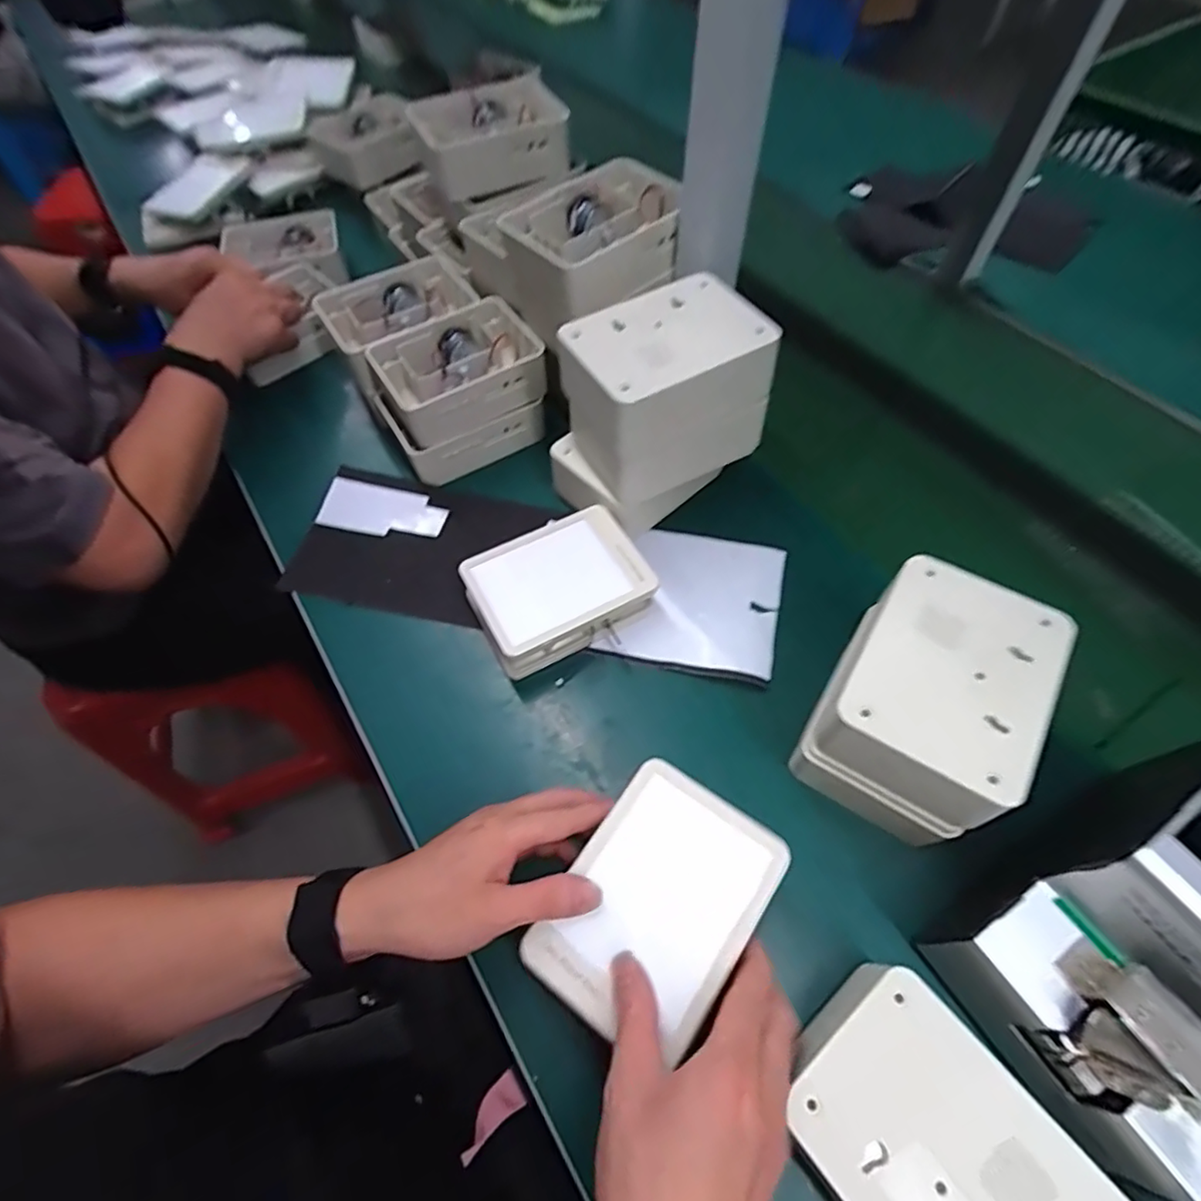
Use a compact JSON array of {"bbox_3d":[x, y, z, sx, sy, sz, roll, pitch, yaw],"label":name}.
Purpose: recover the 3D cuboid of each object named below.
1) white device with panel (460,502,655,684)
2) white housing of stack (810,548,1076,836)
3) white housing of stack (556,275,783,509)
[{"bbox_3d":[-0.034,-0.011,0.499,0.140,0.046,0.099,-27,61,-15],"label":"white device with panel"},{"bbox_3d":[0.209,0.056,0.373,0.109,0.050,0.155,29,63,18],"label":"white housing of stack"},{"bbox_3d":[0.052,-0.170,0.484,0.134,0.110,0.101,-25,60,-14],"label":"white housing of stack"}]

